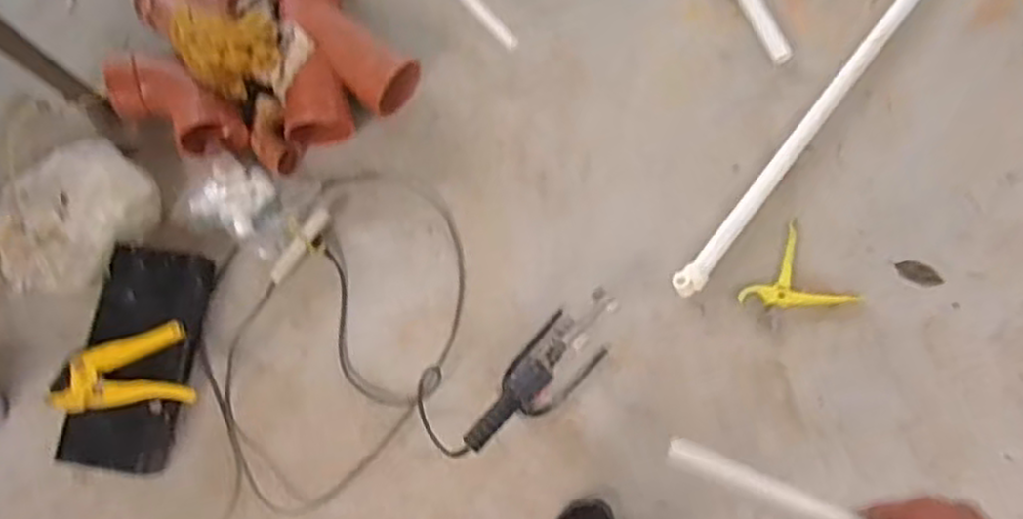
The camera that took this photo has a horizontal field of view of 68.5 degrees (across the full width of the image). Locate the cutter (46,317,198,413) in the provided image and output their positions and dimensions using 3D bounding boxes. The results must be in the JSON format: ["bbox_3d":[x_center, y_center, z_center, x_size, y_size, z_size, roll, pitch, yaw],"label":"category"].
[{"bbox_3d":[-0.613,0.176,1.179,0.196,0.025,0.126,-10,80,-15],"label":"cutter"}]

